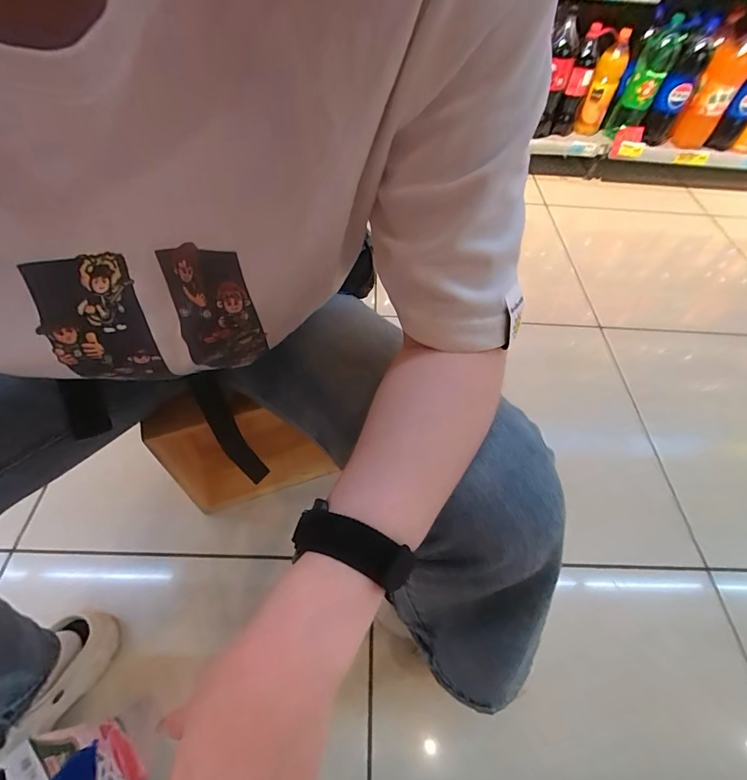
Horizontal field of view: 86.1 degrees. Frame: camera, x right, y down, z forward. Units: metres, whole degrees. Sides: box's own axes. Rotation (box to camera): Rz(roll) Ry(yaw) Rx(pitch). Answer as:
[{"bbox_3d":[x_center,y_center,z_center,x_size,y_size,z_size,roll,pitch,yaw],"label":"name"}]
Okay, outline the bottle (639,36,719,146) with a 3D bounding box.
[{"bbox_3d":[0.888,-0.873,1.170,0.082,0.244,0.102,33,59,18],"label":"bottle"}]

